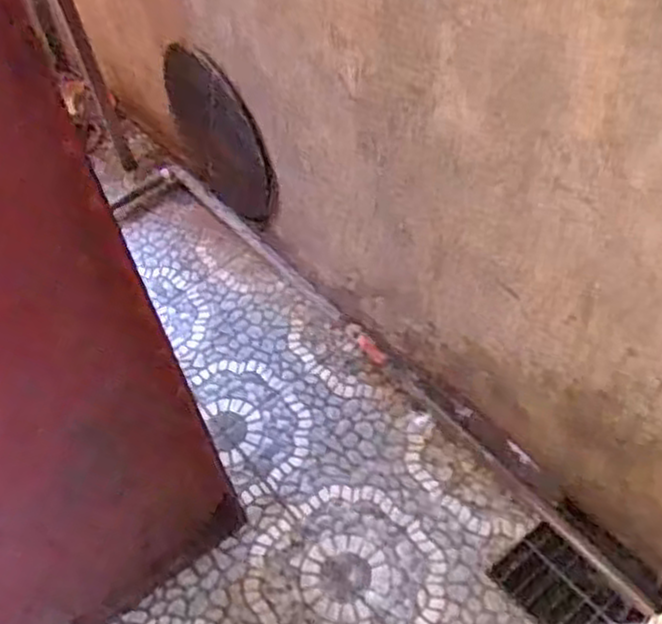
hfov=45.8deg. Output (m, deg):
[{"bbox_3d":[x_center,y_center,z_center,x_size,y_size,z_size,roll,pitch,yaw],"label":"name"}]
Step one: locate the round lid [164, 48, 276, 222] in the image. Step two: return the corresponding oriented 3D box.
[{"bbox_3d":[-0.282,-0.440,1.913,0.033,0.400,0.349,-34,41,-31],"label":"round lid"}]

